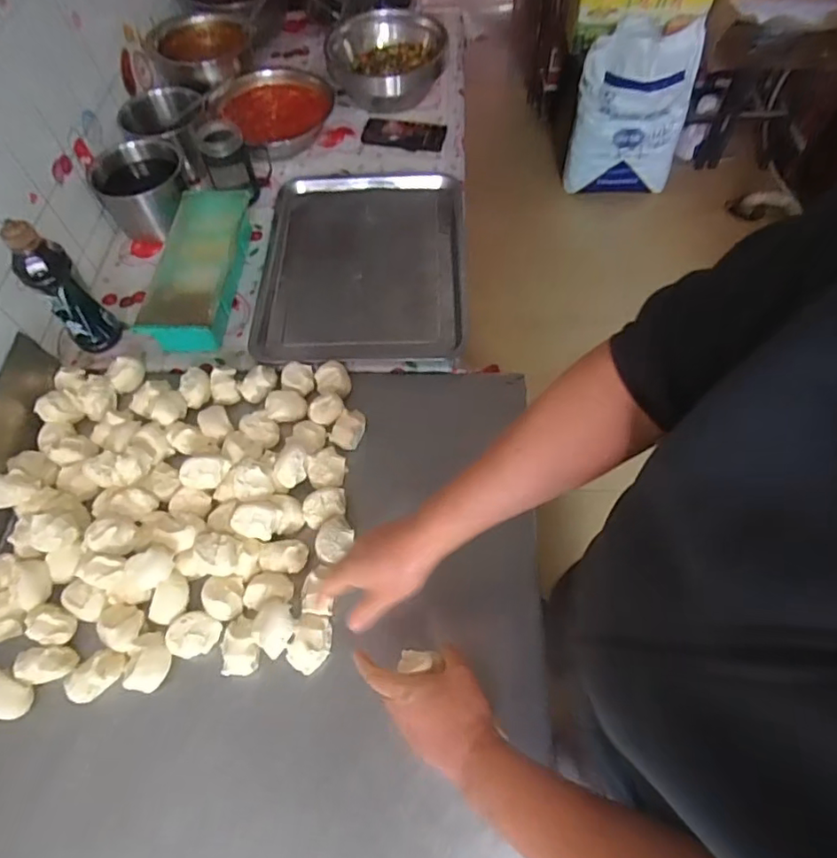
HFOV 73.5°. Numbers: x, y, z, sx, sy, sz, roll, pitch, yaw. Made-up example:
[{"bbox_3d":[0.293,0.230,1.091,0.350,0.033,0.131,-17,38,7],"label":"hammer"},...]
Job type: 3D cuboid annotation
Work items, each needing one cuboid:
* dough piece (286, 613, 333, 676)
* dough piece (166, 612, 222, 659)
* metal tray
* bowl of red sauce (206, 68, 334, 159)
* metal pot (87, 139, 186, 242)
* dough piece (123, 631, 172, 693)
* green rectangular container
[{"bbox_3d":[-0.122,0.245,0.641,0.041,0.032,0.061,13,62,10],"label":"dough piece"},{"bbox_3d":[-0.262,0.239,0.651,0.051,0.028,0.049,-1,60,2],"label":"dough piece"},{"bbox_3d":[-0.098,-0.285,0.944,0.342,0.027,0.428,-1,60,2],"label":"metal tray"},{"bbox_3d":[-0.280,-0.617,1.114,0.224,0.091,0.215,-1,60,2],"label":"bowl of red sauce"},{"bbox_3d":[-0.483,-0.423,0.992,0.144,0.121,0.136,-1,60,2],"label":"metal pot"},{"bbox_3d":[-0.307,0.265,0.639,0.048,0.030,0.061,6,61,6],"label":"dough piece"},{"bbox_3d":[-0.357,-0.265,0.909,0.120,0.069,0.308,-1,60,2],"label":"green rectangular container"}]

